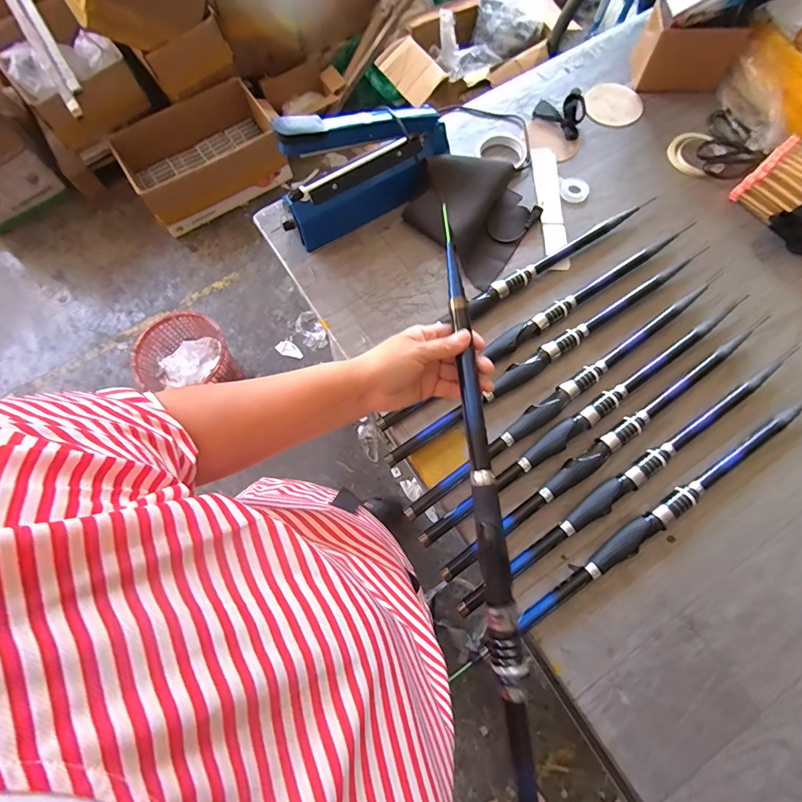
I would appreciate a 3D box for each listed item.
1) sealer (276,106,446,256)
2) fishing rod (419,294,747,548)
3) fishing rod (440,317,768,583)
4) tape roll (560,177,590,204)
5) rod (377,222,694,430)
[{"bbox_3d":[-0.058,-0.372,0.640,0.288,0.173,0.069,-27,72,-7],"label":"sealer"},{"bbox_3d":[0.269,0.015,0.580,0.587,0.021,0.030,-35,73,-9],"label":"fishing rod"},{"bbox_3d":[0.290,0.057,0.566,0.574,0.022,0.032,-35,73,-9],"label":"fishing rod"},{"bbox_3d":[0.303,-0.368,0.720,0.047,0.007,0.050,-1,71,2],"label":"tape roll"},{"bbox_3d":[0.216,-0.124,0.629,0.589,0.026,0.029,-34,72,-9],"label":"rod"}]

